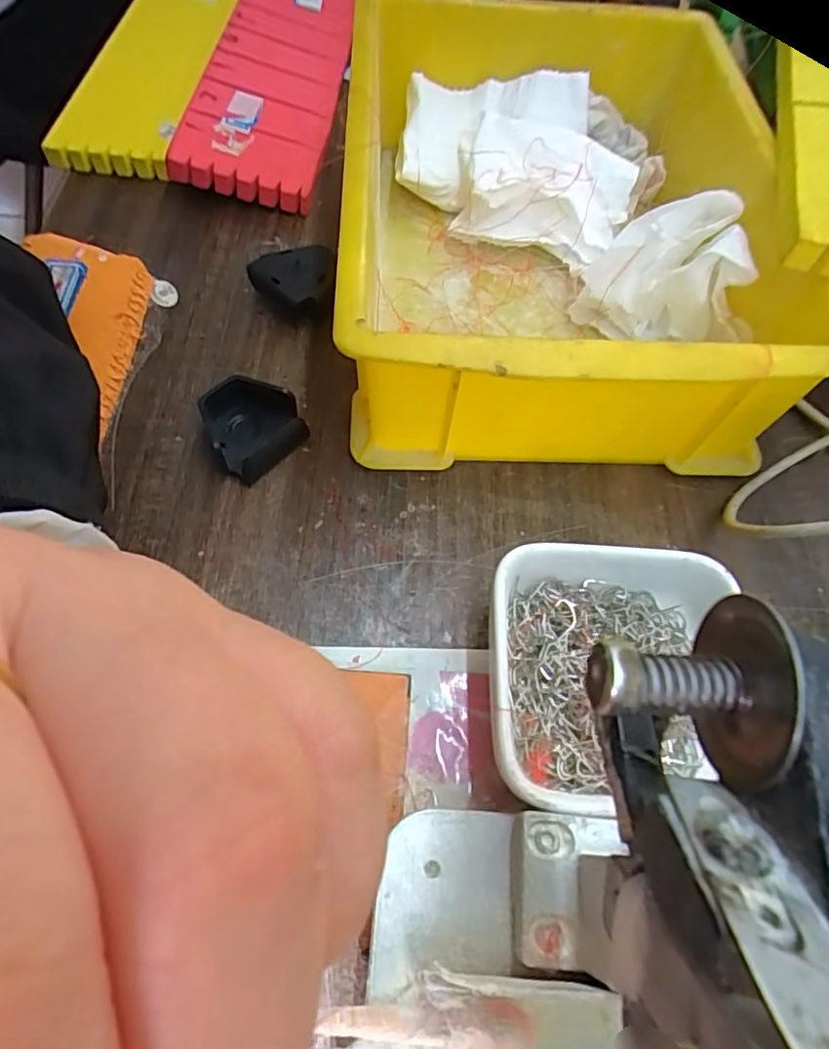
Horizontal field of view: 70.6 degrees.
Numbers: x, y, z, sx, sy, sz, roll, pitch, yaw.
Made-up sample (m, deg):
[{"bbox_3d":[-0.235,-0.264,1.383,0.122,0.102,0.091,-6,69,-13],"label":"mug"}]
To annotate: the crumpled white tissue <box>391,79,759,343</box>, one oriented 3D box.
[{"bbox_3d":[0.085,-0.171,0.295,0.121,0.050,0.204,-39,71,-20],"label":"crumpled white tissue"}]

